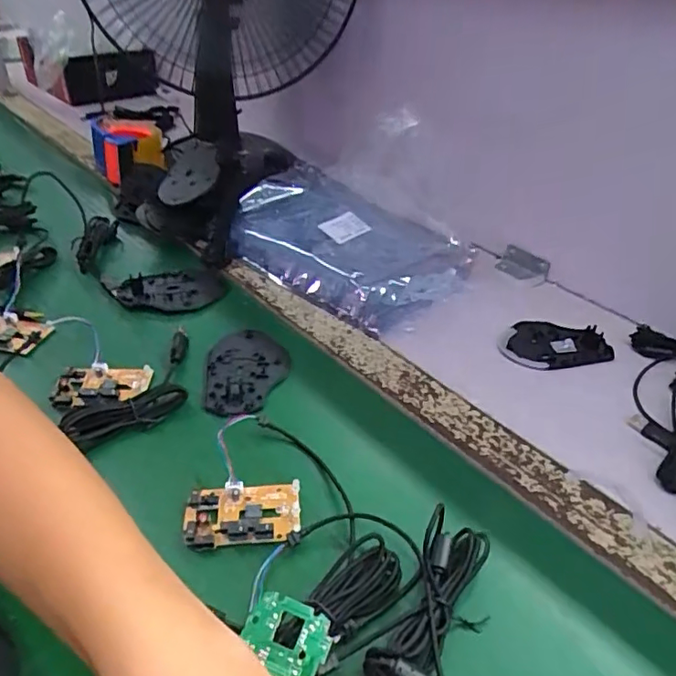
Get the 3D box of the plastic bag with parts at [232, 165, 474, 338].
[{"bbox_3d":[-0.001,-0.122,0.659,0.189,0.050,0.296,-33,50,-33],"label":"plastic bag with parts"}]

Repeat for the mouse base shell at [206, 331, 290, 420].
[{"bbox_3d":[-0.081,0.031,0.506,0.072,0.010,0.113,-5,41,-6],"label":"mouse base shell"}]

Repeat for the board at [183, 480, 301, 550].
[{"bbox_3d":[-0.065,0.120,0.384,0.077,0.012,0.044,-1,38,-7],"label":"board"}]

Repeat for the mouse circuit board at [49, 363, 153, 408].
[{"bbox_3d":[-0.201,0.040,0.483,0.075,0.010,0.045,-5,41,-6],"label":"mouse circuit board"}]

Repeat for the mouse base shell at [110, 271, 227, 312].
[{"bbox_3d":[-0.177,-0.048,0.601,0.112,0.012,0.075,-11,42,-13],"label":"mouse base shell"}]

